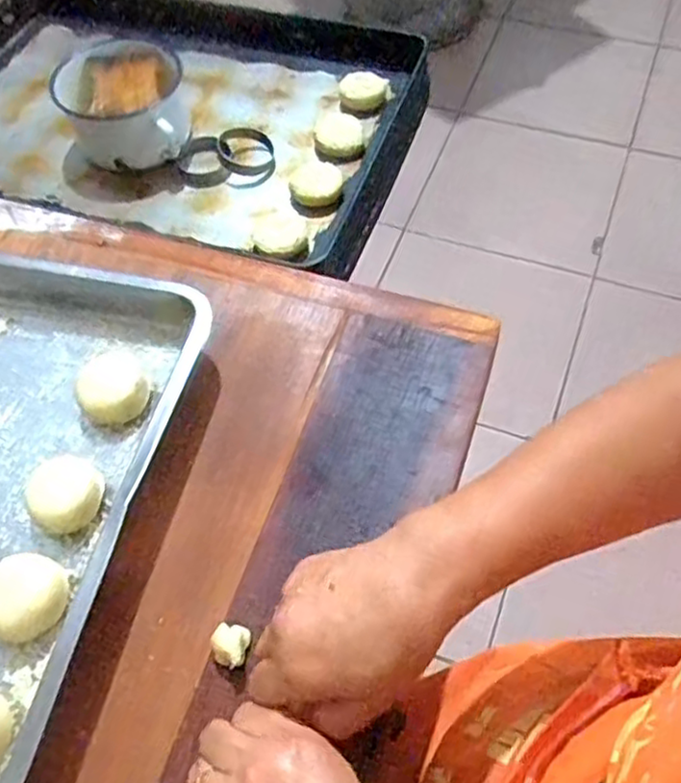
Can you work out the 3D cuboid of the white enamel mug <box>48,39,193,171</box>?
[{"bbox_3d":[-0.254,-0.329,0.820,0.137,0.081,0.147,-2,59,3],"label":"white enamel mug"}]

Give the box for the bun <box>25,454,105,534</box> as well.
[{"bbox_3d":[-0.188,0.070,0.481,0.045,0.031,0.050,31,66,20],"label":"bun"}]

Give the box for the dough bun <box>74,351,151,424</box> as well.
[{"bbox_3d":[-0.168,-0.001,0.520,0.049,0.035,0.049,-2,59,3],"label":"dough bun"}]

